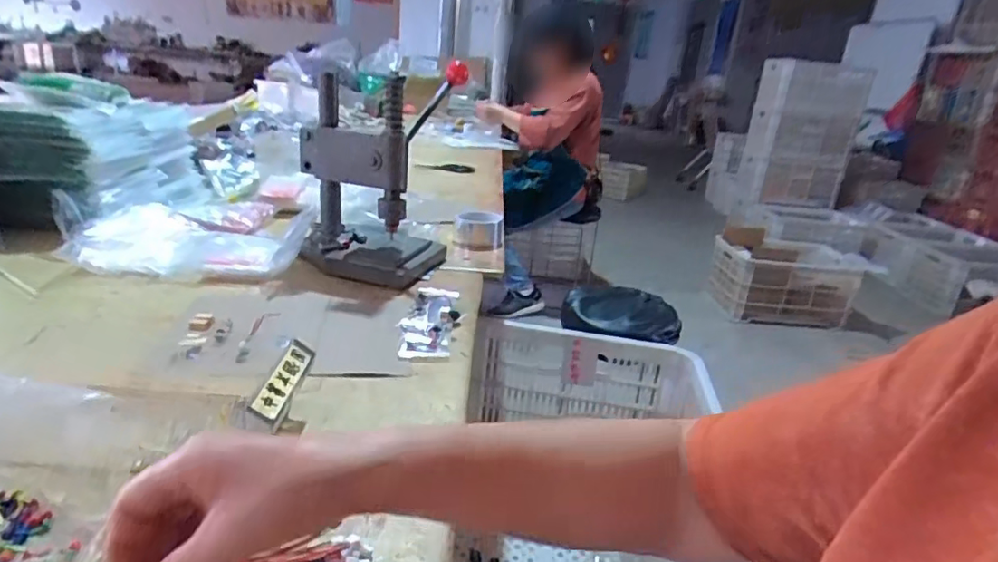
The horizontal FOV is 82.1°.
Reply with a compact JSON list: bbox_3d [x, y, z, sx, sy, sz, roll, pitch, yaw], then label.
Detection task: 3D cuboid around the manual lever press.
[{"bbox_3d":[-0.195,-0.166,0.888,0.226,0.276,0.183,16,23,25],"label":"manual lever press"}]

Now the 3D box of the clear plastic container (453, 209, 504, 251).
[{"bbox_3d":[-0.041,-0.102,1.105,0.093,0.052,0.096,4,20,-3],"label":"clear plastic container"}]

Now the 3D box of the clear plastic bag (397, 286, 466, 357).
[{"bbox_3d":[-0.087,0.047,0.752,0.073,0.016,0.201,6,20,2],"label":"clear plastic bag"}]

